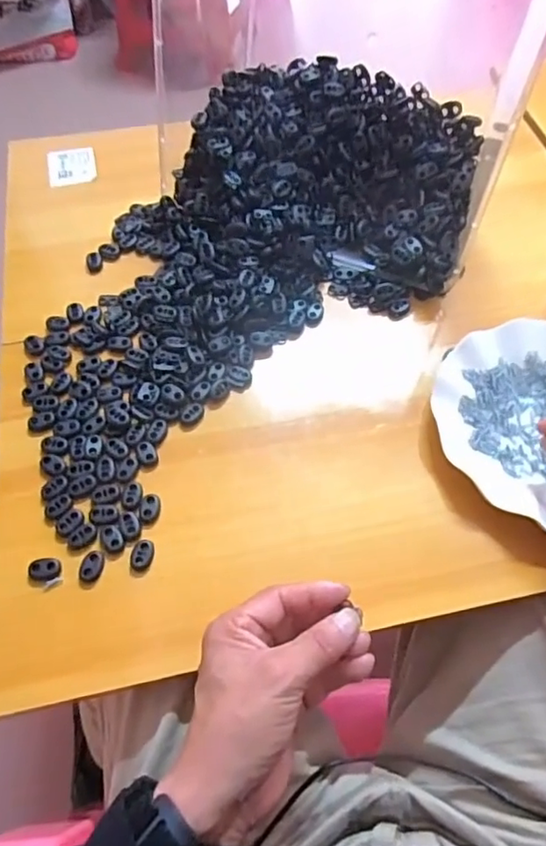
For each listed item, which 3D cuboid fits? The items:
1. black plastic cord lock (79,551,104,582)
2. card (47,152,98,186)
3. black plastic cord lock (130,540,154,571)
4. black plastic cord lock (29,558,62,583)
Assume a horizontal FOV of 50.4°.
[{"bbox_3d":[-0.126,0.099,0.402,0.014,0.004,0.022,13,60,6],"label":"black plastic cord lock"},{"bbox_3d":[-0.219,-0.279,0.634,0.048,0.006,0.055,-13,60,-9],"label":"card"},{"bbox_3d":[-0.092,0.092,0.406,0.014,0.004,0.021,16,60,8],"label":"black plastic cord lock"},{"bbox_3d":[-0.157,0.101,0.401,0.021,0.006,0.016,-6,59,-5],"label":"black plastic cord lock"}]

